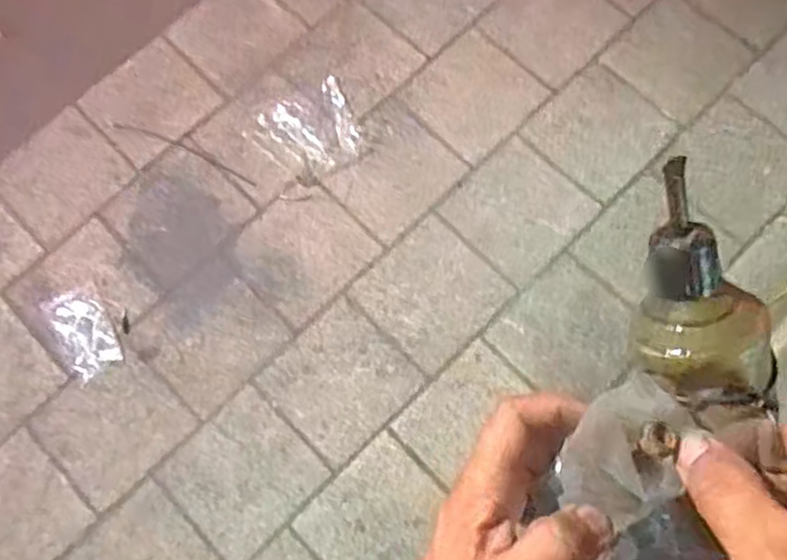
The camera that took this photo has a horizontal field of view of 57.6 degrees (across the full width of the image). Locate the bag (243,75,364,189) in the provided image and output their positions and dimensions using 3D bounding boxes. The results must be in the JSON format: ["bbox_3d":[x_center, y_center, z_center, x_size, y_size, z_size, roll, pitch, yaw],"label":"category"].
[{"bbox_3d":[-0.176,-0.318,1.524,0.219,0.019,0.198,-39,78,-9],"label":"bag"}]

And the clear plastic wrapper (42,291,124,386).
[{"bbox_3d":[-0.624,0.104,1.431,0.111,0.032,0.181,-27,77,-7],"label":"clear plastic wrapper"}]

